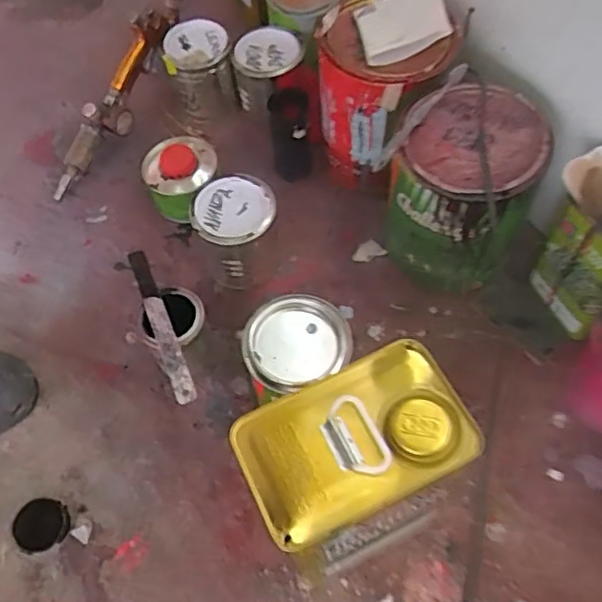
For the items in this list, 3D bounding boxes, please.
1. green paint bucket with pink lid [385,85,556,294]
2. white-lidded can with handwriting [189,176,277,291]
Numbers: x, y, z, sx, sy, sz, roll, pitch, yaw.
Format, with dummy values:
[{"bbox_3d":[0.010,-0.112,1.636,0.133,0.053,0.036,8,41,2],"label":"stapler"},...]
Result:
[{"bbox_3d":[0.185,-0.124,0.756,0.154,0.200,0.151,-1,60,3],"label":"green paint bucket with pink lid"},{"bbox_3d":[-0.080,-0.081,0.799,0.102,0.120,0.100,-5,60,1],"label":"white-lidded can with handwriting"}]

